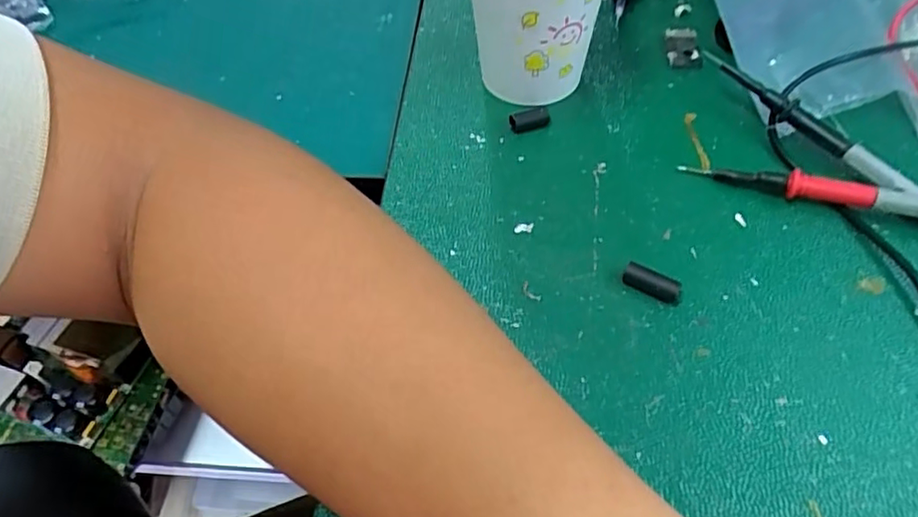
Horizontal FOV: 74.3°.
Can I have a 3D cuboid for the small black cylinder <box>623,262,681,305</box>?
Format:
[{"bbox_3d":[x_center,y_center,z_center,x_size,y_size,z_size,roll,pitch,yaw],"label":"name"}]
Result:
[{"bbox_3d":[0.077,0.010,0.242,0.022,0.009,0.008,25,59,20],"label":"small black cylinder"}]

